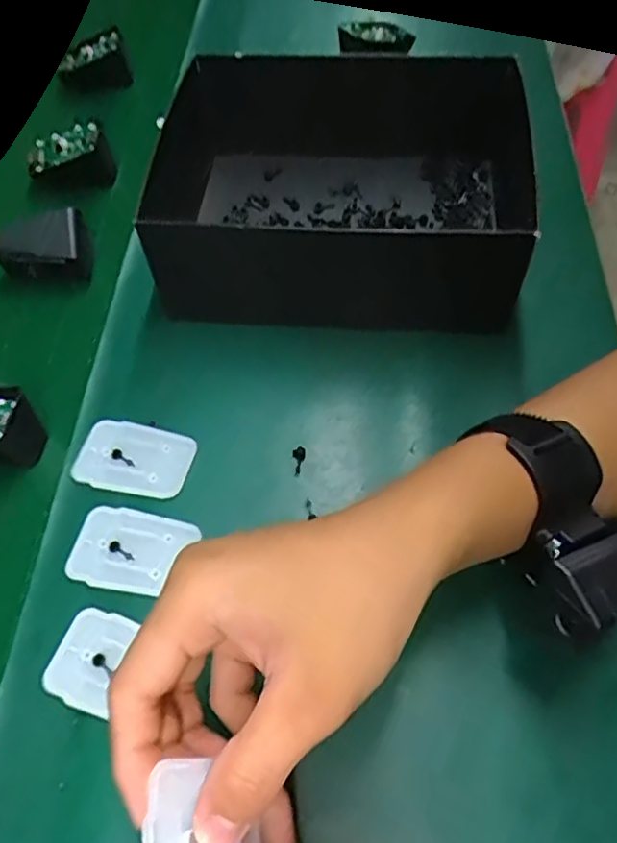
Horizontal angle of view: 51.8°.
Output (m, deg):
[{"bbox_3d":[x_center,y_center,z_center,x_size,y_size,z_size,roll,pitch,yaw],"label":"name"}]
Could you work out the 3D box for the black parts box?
[{"bbox_3d":[0.021,-0.165,0.436,0.243,0.094,0.194,7,58,7],"label":"black parts box"}]

